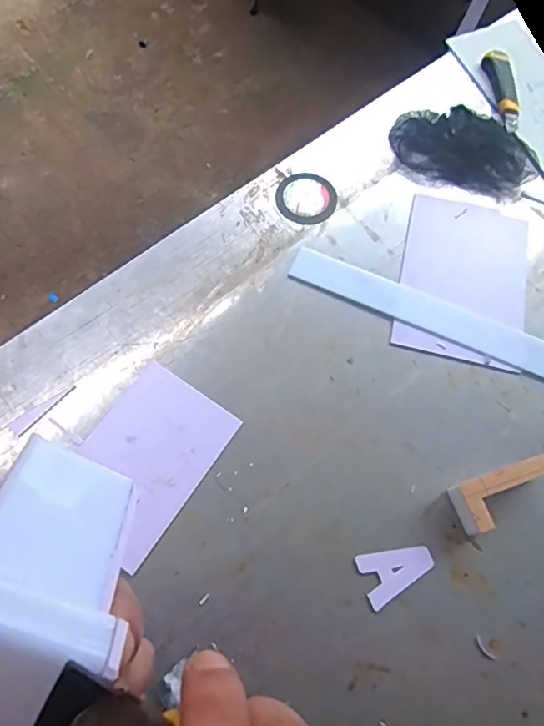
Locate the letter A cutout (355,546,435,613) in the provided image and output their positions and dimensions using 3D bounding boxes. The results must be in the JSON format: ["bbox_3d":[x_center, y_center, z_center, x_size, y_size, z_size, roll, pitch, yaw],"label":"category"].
[{"bbox_3d":[0.141,0.233,0.583,0.083,0.004,0.053,-15,70,-8],"label":"letter A cutout"}]

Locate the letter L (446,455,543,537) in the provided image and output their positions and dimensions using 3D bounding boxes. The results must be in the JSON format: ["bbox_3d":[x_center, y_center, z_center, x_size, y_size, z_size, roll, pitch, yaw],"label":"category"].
[{"bbox_3d":[0.266,0.151,0.600,0.108,0.047,0.055,-17,71,-9],"label":"letter L"}]

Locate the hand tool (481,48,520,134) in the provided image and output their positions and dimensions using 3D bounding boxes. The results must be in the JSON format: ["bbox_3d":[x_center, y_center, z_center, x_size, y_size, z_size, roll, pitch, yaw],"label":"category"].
[{"bbox_3d":[0.373,-0.433,0.839,0.036,0.025,0.150,-4,69,-4],"label":"hand tool"}]

